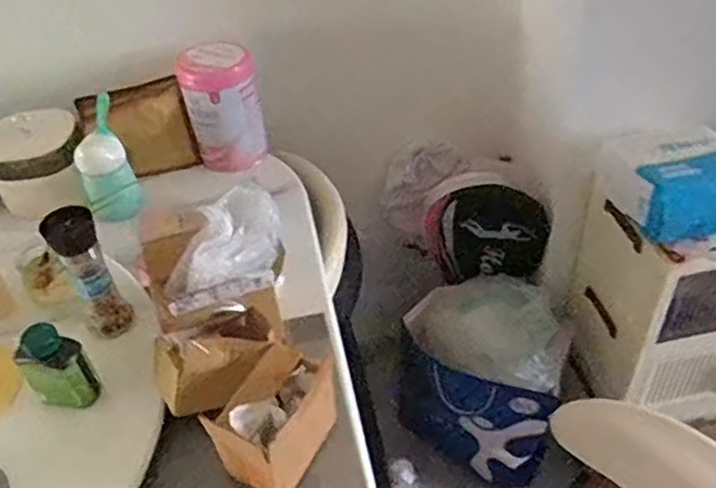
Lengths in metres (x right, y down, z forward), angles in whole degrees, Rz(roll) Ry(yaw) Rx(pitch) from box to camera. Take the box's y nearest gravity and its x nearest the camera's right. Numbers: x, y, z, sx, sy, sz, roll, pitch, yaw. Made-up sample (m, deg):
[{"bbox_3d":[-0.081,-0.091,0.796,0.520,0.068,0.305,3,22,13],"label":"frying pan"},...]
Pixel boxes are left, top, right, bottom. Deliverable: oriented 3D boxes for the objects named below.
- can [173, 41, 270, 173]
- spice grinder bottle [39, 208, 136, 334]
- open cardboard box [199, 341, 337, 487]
[{"bbox_3d":[-0.229,-0.237,1.156,0.120,0.189,0.117,-15,43,-11],"label":"can"},{"bbox_3d":[-0.334,0.036,0.843,0.059,0.173,0.047,-26,46,-22],"label":"spice grinder bottle"},{"bbox_3d":[-0.082,0.190,0.749,0.089,0.108,0.149,17,46,22],"label":"open cardboard box"}]

